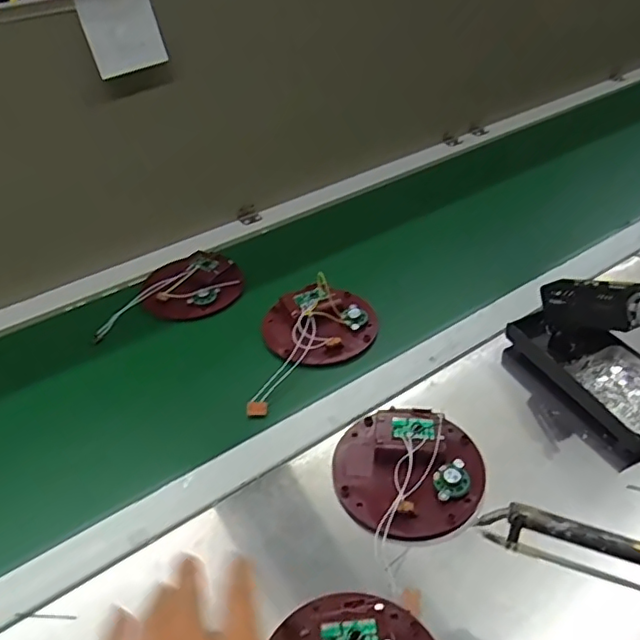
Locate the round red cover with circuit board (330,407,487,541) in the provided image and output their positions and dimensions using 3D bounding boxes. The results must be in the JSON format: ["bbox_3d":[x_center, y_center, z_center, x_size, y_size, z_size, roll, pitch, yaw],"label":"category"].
[{"bbox_3d":[0.072,0.119,0.478,0.121,0.024,0.114,-1,39,3],"label":"round red cover with circuit board"}]

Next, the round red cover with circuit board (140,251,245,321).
[{"bbox_3d":[-0.150,-0.045,0.699,0.113,0.028,0.103,-2,39,2],"label":"round red cover with circuit board"}]

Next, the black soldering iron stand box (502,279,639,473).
[{"bbox_3d":[0.245,0.020,0.516,0.092,0.111,0.167,-24,44,-24],"label":"black soldering iron stand box"}]

